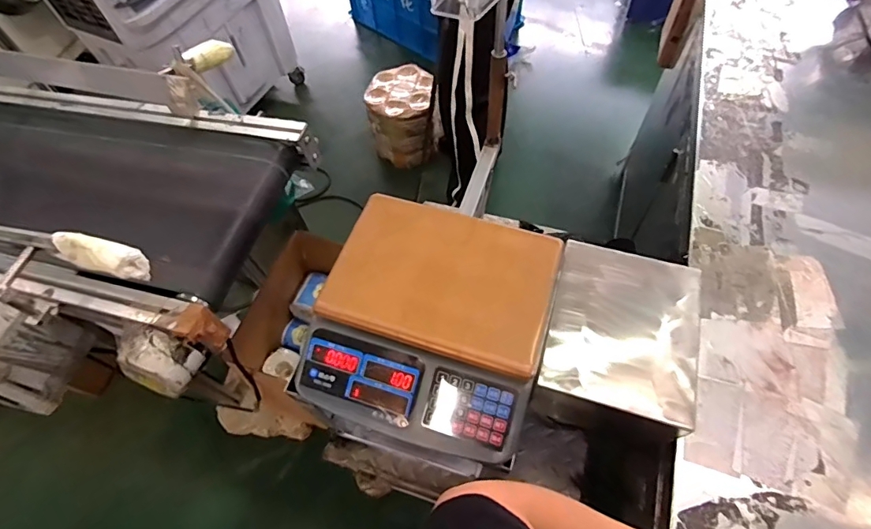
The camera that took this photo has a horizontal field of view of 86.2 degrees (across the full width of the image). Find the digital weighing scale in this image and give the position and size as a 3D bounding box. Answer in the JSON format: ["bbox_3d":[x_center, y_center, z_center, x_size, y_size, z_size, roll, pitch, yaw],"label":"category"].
[{"bbox_3d":[-0.019,0.090,0.655,0.323,0.120,0.311,14,62,11],"label":"digital weighing scale"}]

